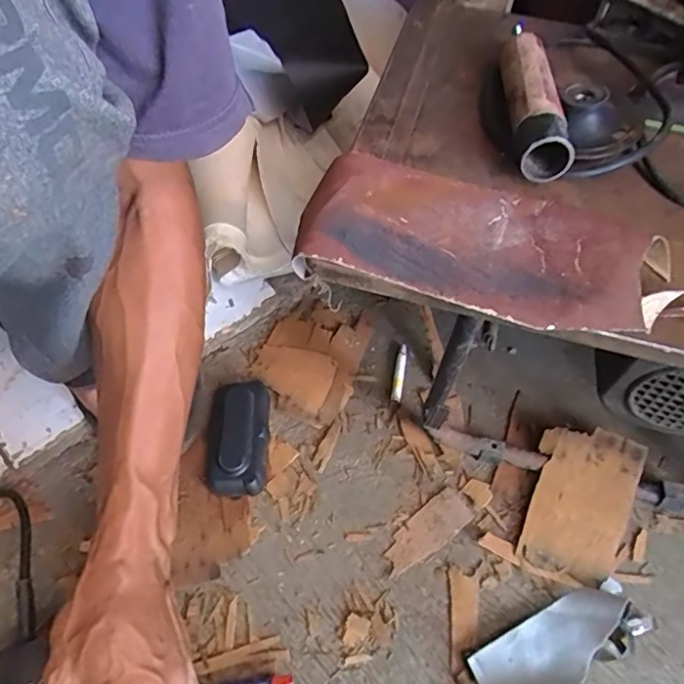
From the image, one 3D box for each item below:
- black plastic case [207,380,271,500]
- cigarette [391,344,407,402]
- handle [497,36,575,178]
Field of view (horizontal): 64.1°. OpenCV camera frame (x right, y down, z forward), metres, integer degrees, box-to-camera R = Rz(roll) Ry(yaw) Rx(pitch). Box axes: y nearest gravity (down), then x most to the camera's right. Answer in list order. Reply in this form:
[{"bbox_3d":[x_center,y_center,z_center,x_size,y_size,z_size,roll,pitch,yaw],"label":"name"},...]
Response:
[{"bbox_3d":[-0.094,0.087,0.502,0.052,0.028,0.108,-1,58,-5],"label":"black plastic case"},{"bbox_3d":[0.060,0.030,0.563,0.011,0.012,0.068,11,57,3],"label":"cigarette"},{"bbox_3d":[0.129,-0.168,0.382,0.029,0.038,0.130,1,57,-4],"label":"handle"}]

